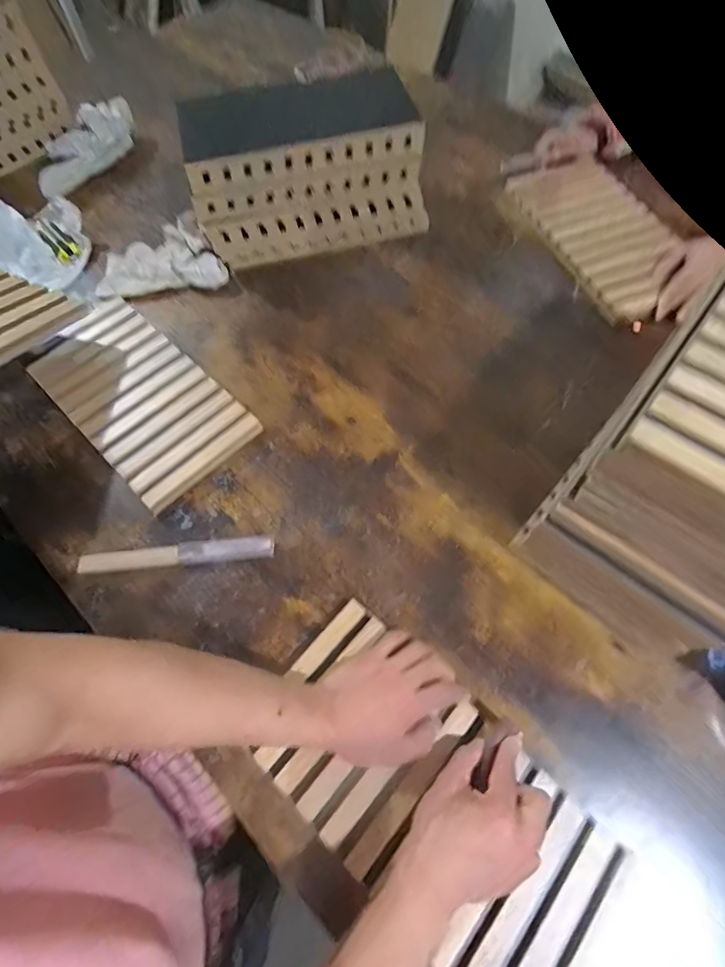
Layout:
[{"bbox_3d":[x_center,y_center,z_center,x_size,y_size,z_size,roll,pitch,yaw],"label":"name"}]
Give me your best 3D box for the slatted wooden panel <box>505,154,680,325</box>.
[{"bbox_3d":[0.415,-0.441,0.788,0.195,0.021,0.370,-22,66,-8],"label":"slatted wooden panel"}]

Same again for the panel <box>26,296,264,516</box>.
[{"bbox_3d":[-0.334,-0.135,0.671,0.364,0.031,0.184,41,72,19],"label":"panel"}]

